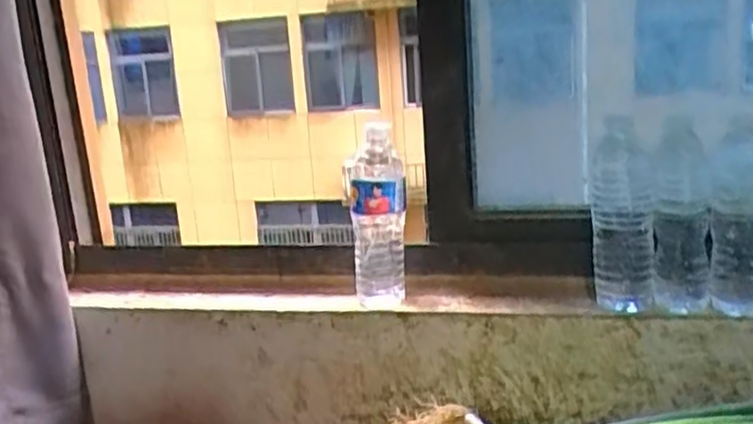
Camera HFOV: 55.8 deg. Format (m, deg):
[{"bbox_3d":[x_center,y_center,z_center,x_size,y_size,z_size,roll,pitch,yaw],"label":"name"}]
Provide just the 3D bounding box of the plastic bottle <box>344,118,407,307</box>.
[{"bbox_3d":[0.001,0.011,0.847,0.067,0.216,0.056,-4,14,0],"label":"plastic bottle"}]

